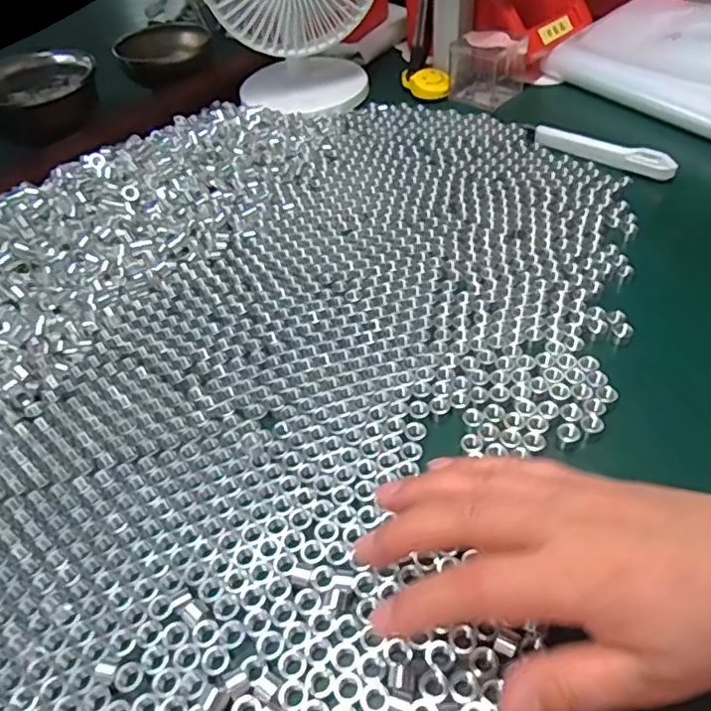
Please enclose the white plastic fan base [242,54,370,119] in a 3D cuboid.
[{"bbox_3d":[-0.050,-0.284,0.639,0.122,0.011,0.123,-1,53,1],"label":"white plastic fan base"}]

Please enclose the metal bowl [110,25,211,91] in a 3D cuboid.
[{"bbox_3d":[-0.215,-0.342,0.687,0.100,0.031,0.100,-1,53,1],"label":"metal bowl"}]

